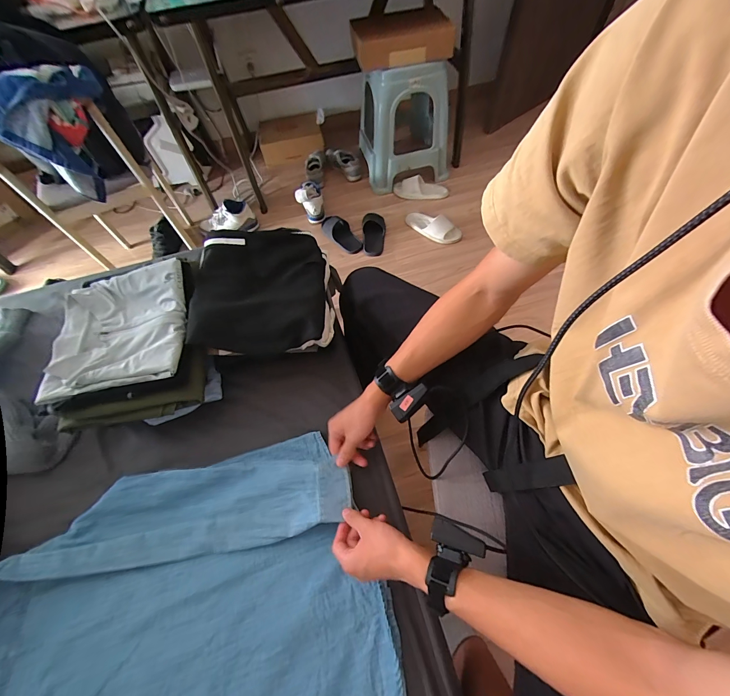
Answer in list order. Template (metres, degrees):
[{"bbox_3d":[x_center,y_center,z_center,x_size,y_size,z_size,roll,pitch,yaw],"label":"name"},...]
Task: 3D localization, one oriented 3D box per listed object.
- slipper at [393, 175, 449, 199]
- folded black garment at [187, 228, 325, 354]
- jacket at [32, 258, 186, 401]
[{"bbox_3d":[0.274,-0.788,1.563,0.262,0.053,0.110,1,61,5],"label":"slipper"},{"bbox_3d":[-0.211,-0.121,0.643,0.259,0.052,0.287,-5,61,1],"label":"folded black garment"},{"bbox_3d":[-0.463,-0.042,0.593,0.236,0.047,0.246,-10,58,-4],"label":"jacket"}]

